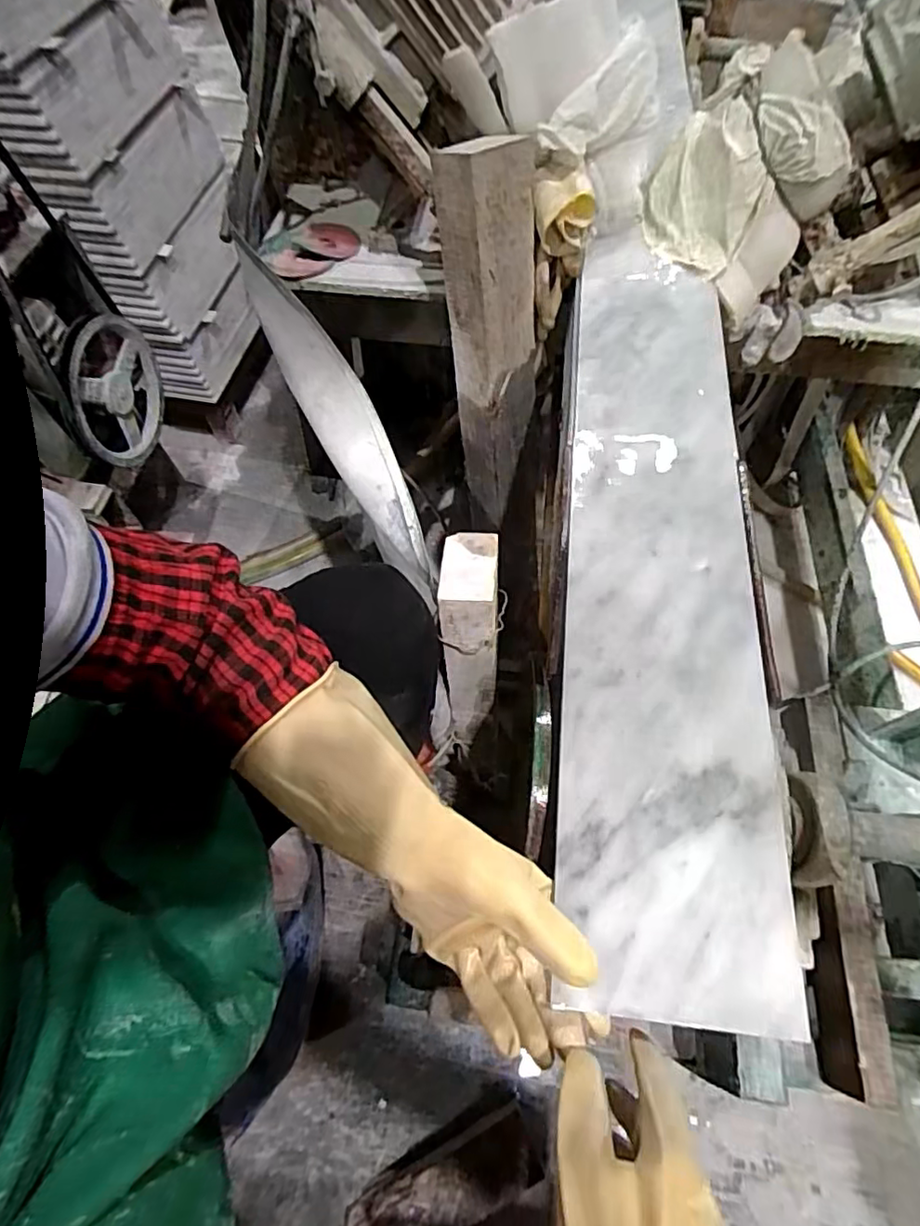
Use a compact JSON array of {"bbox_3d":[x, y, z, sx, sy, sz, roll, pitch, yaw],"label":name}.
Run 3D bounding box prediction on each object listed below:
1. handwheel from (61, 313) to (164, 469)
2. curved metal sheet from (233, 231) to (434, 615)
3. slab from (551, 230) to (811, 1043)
[{"bbox_3d":[-0.488,-0.315,0.836,0.040,0.185,0.197,2,62,2],"label":"handwheel"},{"bbox_3d":[-0.136,-0.236,0.689,0.075,0.098,0.518,-25,65,-12],"label":"curved metal sheet"},{"bbox_3d":[0.171,-0.078,0.510,0.150,0.015,0.720,6,62,4],"label":"slab"}]

